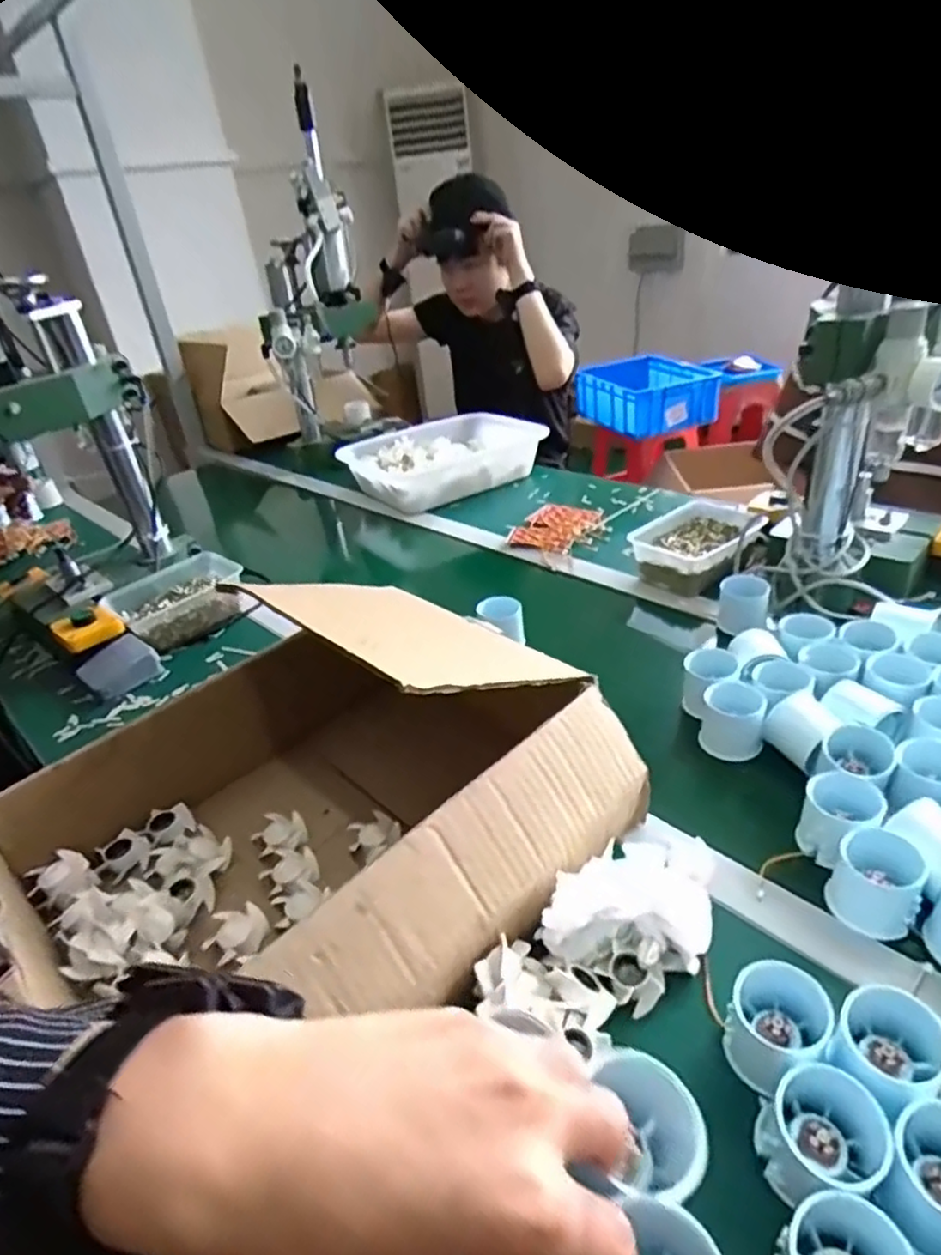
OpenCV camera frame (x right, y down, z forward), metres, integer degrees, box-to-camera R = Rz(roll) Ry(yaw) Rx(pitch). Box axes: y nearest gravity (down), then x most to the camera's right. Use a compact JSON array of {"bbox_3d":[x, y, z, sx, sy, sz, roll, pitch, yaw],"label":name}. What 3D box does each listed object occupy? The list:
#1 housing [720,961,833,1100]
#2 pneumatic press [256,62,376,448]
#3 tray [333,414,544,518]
[{"bbox_3d":[0.179,0.234,0.398,0.056,0.047,0.052,-32,39,-33],"label":"housing"},{"bbox_3d":[-0.322,-0.701,1.362,0.214,0.565,0.231,-10,32,-4],"label":"pneumatic press"},{"bbox_3d":[-0.051,-0.337,1.333,0.361,0.083,0.281,-30,38,-31],"label":"tray"}]

